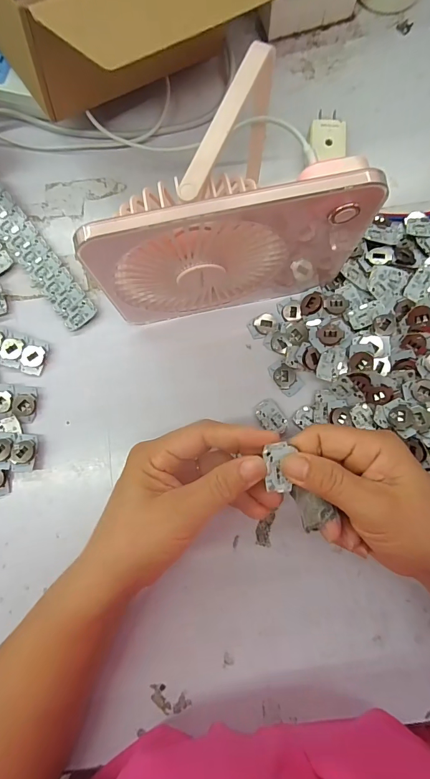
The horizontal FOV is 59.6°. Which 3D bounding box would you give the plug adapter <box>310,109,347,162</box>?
[{"bbox_3d":[0.099,-0.226,0.336,0.030,0.021,0.053,1,82,1],"label":"plug adapter"}]

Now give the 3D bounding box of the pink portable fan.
[{"bbox_3d":[0.010,-0.125,0.265,0.190,0.135,0.095,-14,82,-1],"label":"pink portable fan"}]

